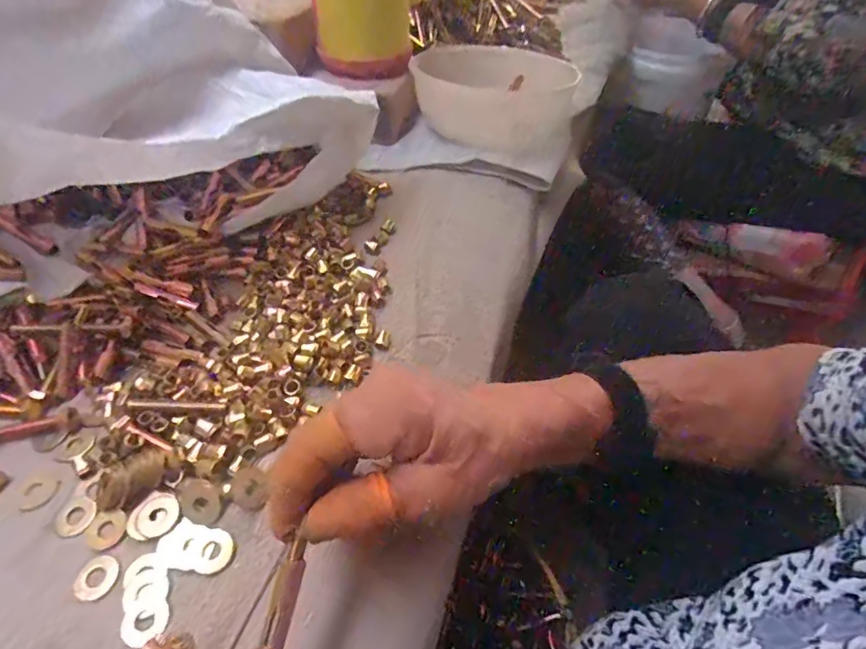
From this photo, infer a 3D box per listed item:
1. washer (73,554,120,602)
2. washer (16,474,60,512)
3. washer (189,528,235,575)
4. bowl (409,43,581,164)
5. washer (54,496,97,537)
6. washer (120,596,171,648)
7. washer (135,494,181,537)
[{"bbox_3d":[-0.164,0.123,0.240,0.020,0.004,0.020,0,50,0],"label":"washer"},{"bbox_3d":[-0.217,0.091,0.268,0.021,0.004,0.019,12,51,10],"label":"washer"},{"bbox_3d":[-0.111,0.113,0.246,0.020,0.004,0.020,1,52,-1],"label":"washer"},{"bbox_3d":[0.058,-0.226,0.489,0.149,0.071,0.145,0,50,0],"label":"bowl"},{"bbox_3d":[-0.189,0.101,0.259,0.020,0.004,0.020,0,50,0],"label":"washer"},{"bbox_3d":[-0.133,0.136,0.227,0.021,0.004,0.020,0,50,0],"label":"washer"},{"bbox_3d":[-0.143,0.099,0.256,0.021,0.004,0.021,0,50,0],"label":"washer"}]

